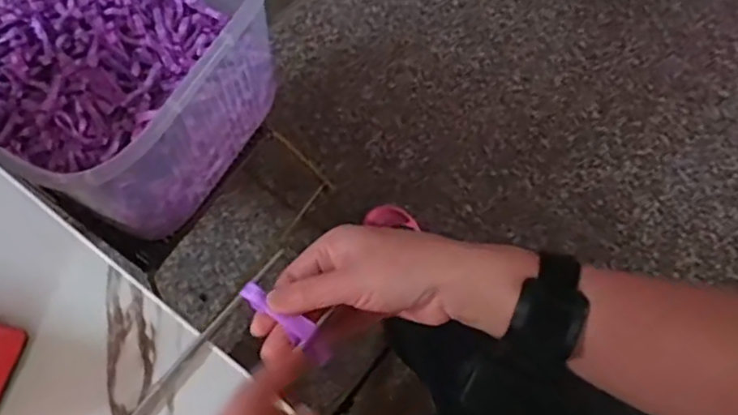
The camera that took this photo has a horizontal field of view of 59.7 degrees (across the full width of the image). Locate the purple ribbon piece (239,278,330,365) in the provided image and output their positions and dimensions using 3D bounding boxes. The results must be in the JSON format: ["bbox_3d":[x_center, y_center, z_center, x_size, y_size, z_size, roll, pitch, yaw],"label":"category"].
[{"bbox_3d":[-0.049,0.067,0.381,0.066,0.010,0.014,39,70,11],"label":"purple ribbon piece"}]

